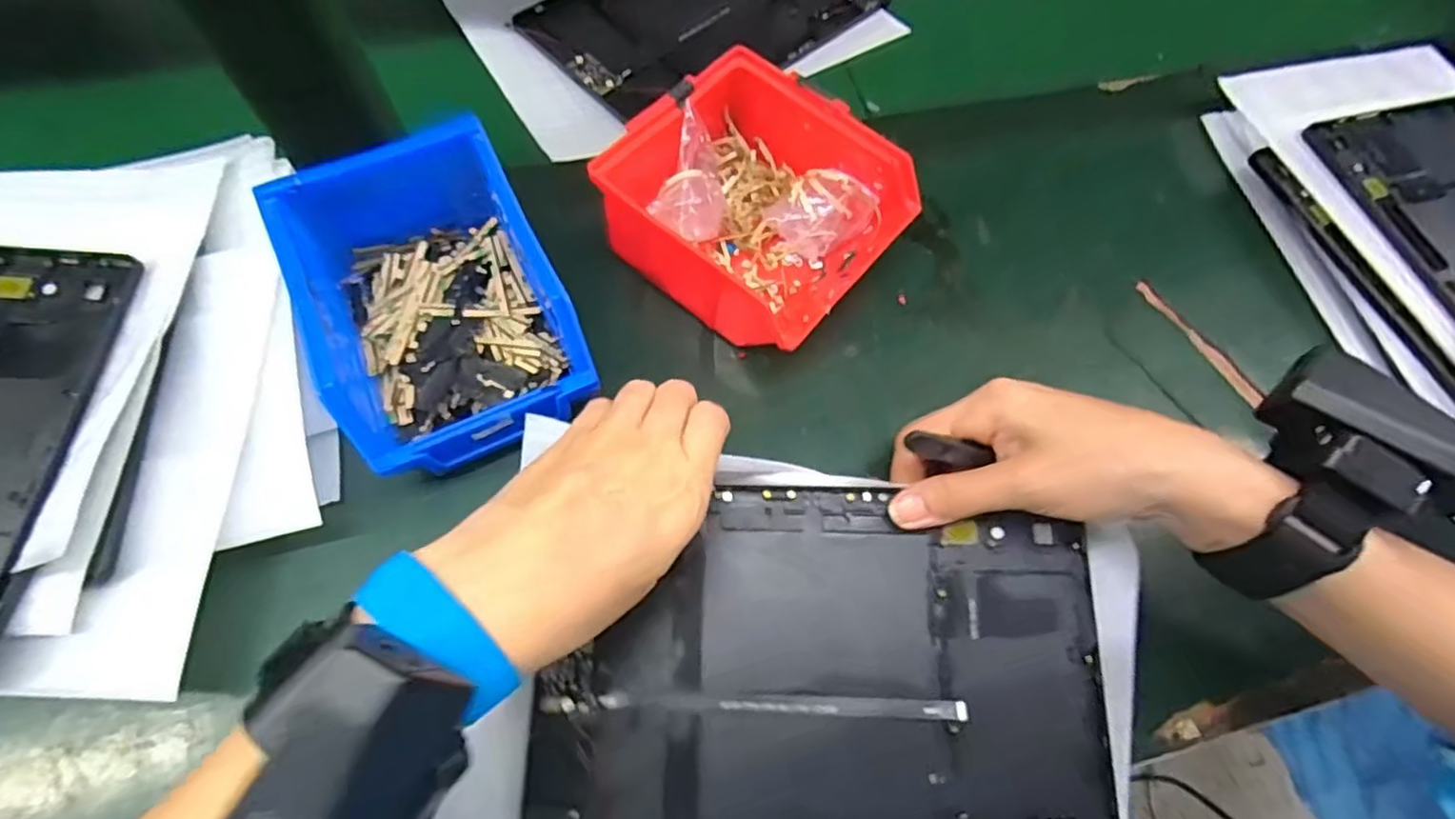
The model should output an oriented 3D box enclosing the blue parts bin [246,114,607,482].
[{"bbox_3d":[-0.137,-0.050,0.325,0.105,0.074,0.147,-23,67,-15],"label":"blue parts bin"}]

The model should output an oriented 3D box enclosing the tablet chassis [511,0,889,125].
[{"bbox_3d":[-0.015,-0.291,0.487,0.234,0.007,0.160,-38,72,-18],"label":"tablet chassis"}]

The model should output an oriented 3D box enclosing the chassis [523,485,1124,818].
[{"bbox_3d":[0.039,0.112,0.285,0.231,0.010,0.152,1,73,1],"label":"chassis"}]

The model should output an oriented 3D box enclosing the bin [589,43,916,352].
[{"bbox_3d":[0.016,-0.105,0.361,0.132,0.071,0.118,37,66,14],"label":"bin"}]

